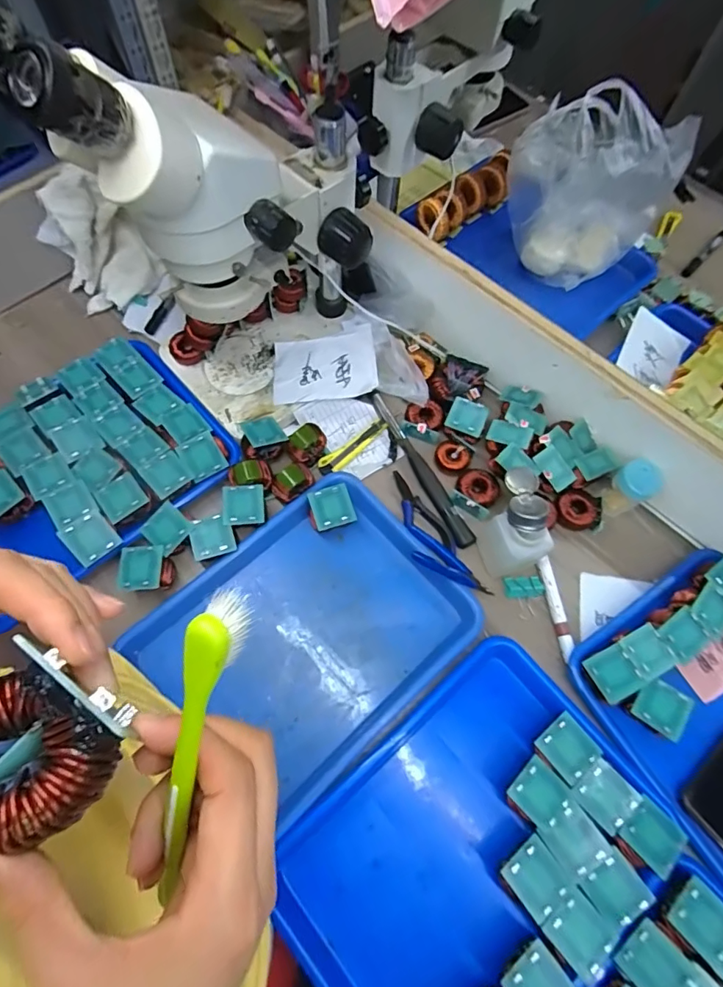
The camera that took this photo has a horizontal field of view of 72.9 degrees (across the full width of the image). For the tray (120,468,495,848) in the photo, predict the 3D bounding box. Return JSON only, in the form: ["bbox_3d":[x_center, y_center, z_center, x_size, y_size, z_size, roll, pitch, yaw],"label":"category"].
[{"bbox_3d":[-0.051,0.144,0.516,0.297,0.050,0.242,-38,73,-18],"label":"tray"}]

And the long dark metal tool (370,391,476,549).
[{"bbox_3d":[0.073,-0.037,0.614,0.022,0.020,0.234,-24,69,-14],"label":"long dark metal tool"}]

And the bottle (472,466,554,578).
[{"bbox_3d":[0.165,0.034,0.542,0.053,0.112,0.091,-14,67,-10],"label":"bottle"}]

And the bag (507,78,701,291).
[{"bbox_3d":[0.304,-0.421,0.670,0.201,0.176,0.149,35,70,12],"label":"bag"}]

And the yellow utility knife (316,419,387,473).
[{"bbox_3d":[-0.008,-0.059,0.622,0.105,0.011,0.026,-38,73,-18],"label":"yellow utility knife"}]

